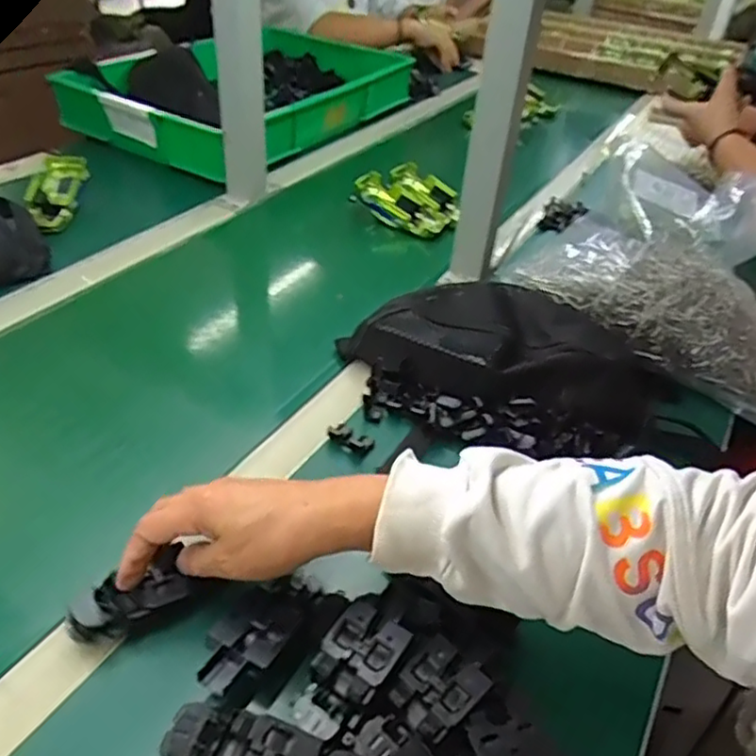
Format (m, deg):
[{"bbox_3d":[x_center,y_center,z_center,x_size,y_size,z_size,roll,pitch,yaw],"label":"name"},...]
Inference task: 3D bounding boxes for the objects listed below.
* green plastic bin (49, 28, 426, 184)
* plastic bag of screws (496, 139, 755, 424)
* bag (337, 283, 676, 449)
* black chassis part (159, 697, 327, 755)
[{"bbox_3d":[-0.224,-0.528,1.176,0.396,0.094,0.614,24,42,20],"label":"green plastic bin"},{"bbox_3d":[0.321,-0.135,0.710,0.279,0.122,0.257,28,43,24],"label":"plastic bag of screws"},{"bbox_3d":[0.129,-0.033,0.631,0.306,0.062,0.159,20,40,16],"label":"bag"},{"bbox_3d":[-0.074,0.201,0.349,0.079,0.012,0.045,15,39,10],"label":"black chassis part"}]

